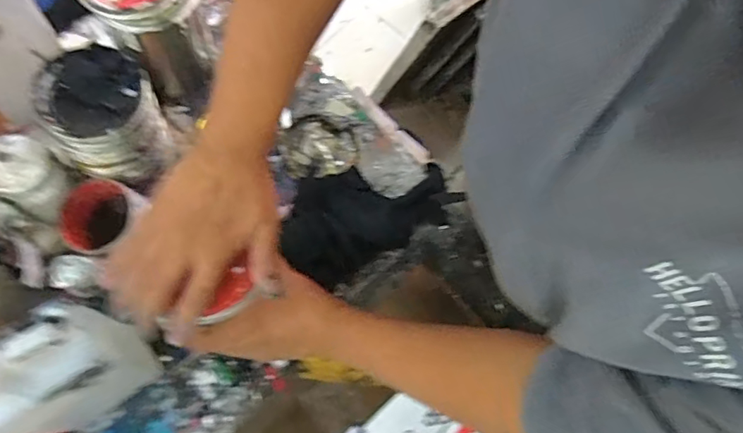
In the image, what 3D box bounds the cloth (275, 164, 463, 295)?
[{"bbox_3d":[-0.007,-0.010,0.642,0.218,0.030,0.121,-30,77,-16],"label":"cloth"}]

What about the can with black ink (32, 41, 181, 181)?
[{"bbox_3d":[-0.274,-0.103,0.553,0.101,0.123,0.097,2,70,-6],"label":"can with black ink"}]

